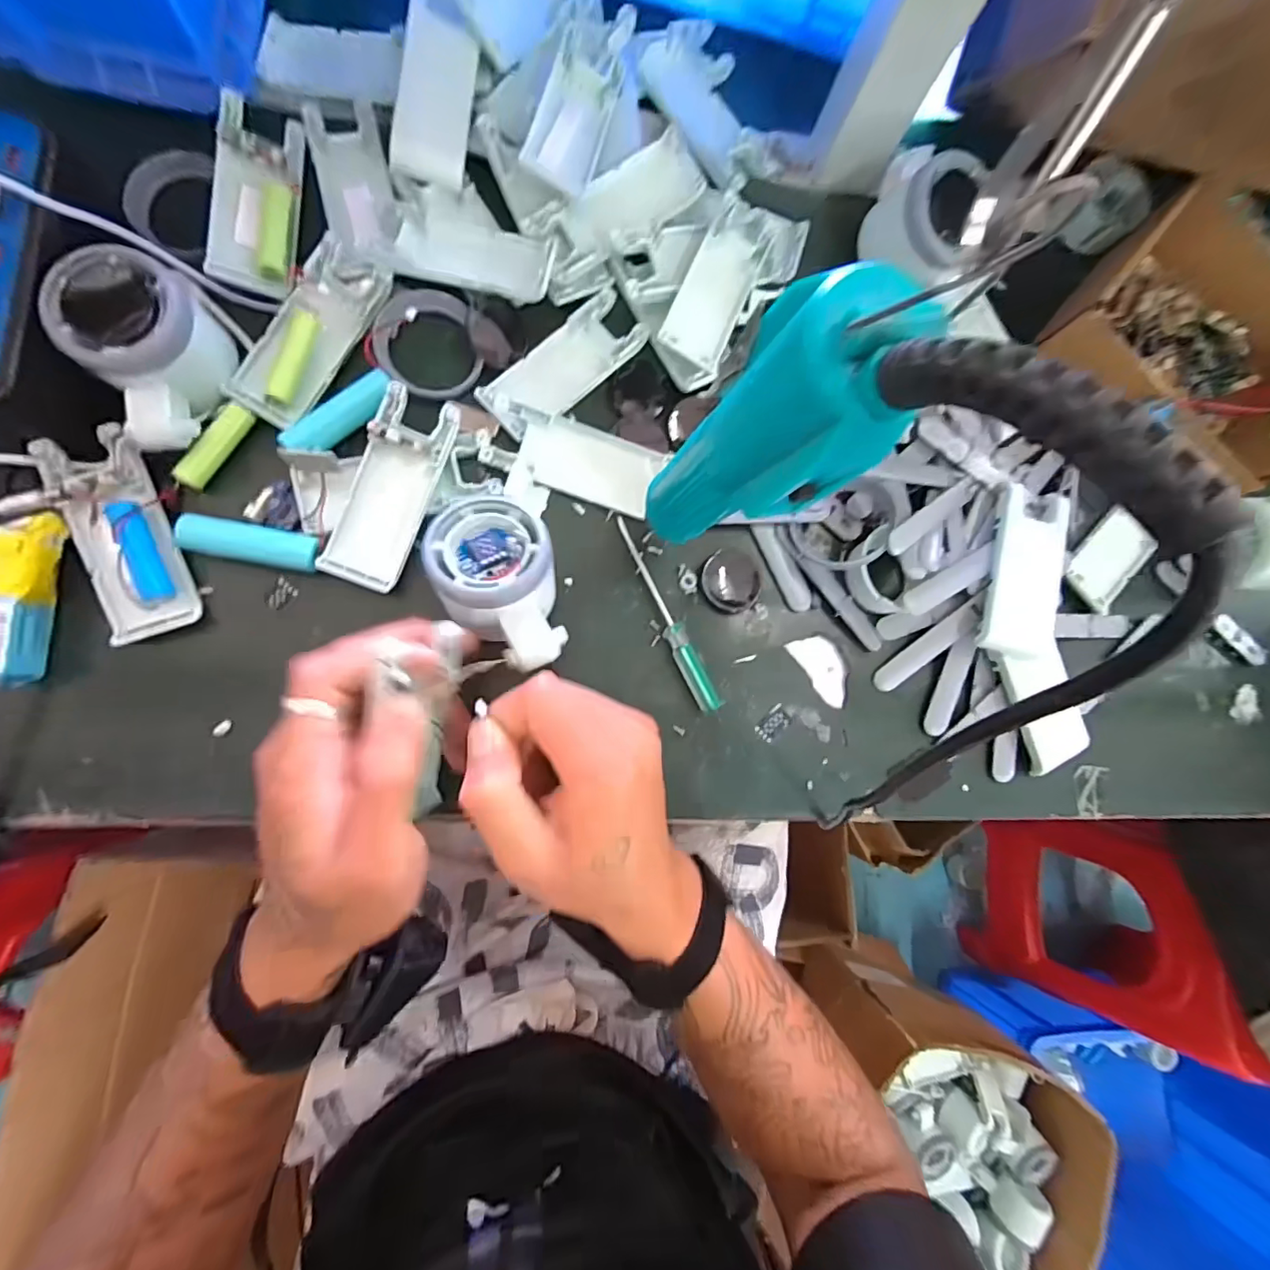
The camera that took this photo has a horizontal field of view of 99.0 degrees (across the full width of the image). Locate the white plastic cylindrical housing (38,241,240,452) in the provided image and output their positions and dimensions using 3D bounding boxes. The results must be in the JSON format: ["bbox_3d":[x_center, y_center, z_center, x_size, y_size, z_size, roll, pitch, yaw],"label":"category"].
[{"bbox_3d":[-0.236,-0.139,0.265,0.058,0.041,0.085,-27,88,-10],"label":"white plastic cylindrical housing"}]

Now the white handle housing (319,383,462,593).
[{"bbox_3d":[-0.130,-0.077,0.288,0.038,0.019,0.105,20,81,-5],"label":"white handle housing"}]

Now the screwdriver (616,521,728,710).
[{"bbox_3d":[0.018,-0.012,0.312,0.013,0.008,0.122,-26,87,-10],"label":"screwdriver"}]

